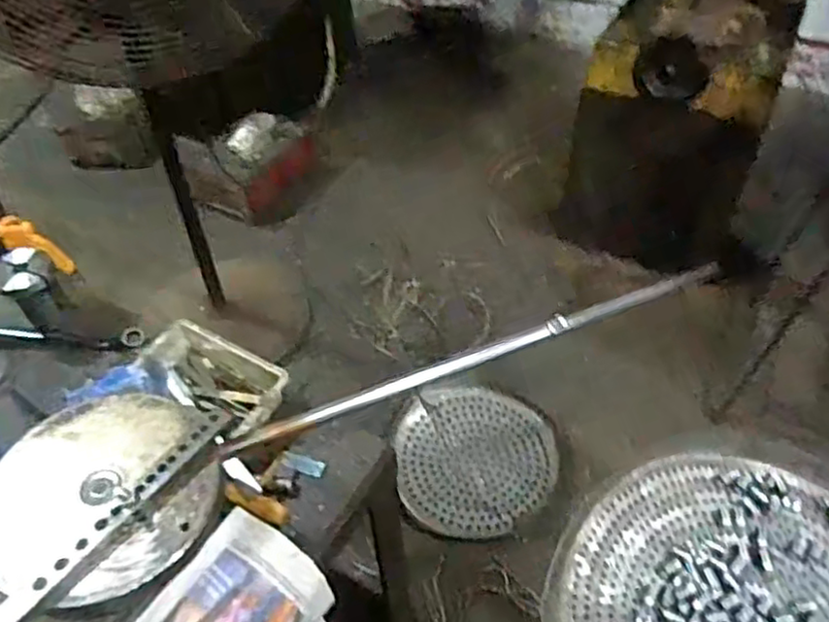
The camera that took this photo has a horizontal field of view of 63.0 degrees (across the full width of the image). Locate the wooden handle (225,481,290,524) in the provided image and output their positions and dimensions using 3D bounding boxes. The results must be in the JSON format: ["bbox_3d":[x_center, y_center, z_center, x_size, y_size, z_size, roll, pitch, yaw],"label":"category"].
[{"bbox_3d":[-0.150,0.182,0.643,0.066,0.008,0.019,26,51,5],"label":"wooden handle"}]

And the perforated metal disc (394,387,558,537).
[{"bbox_3d":[0.137,0.323,1.507,0.344,0.056,0.329,-1,46,1],"label":"perforated metal disc"}]

